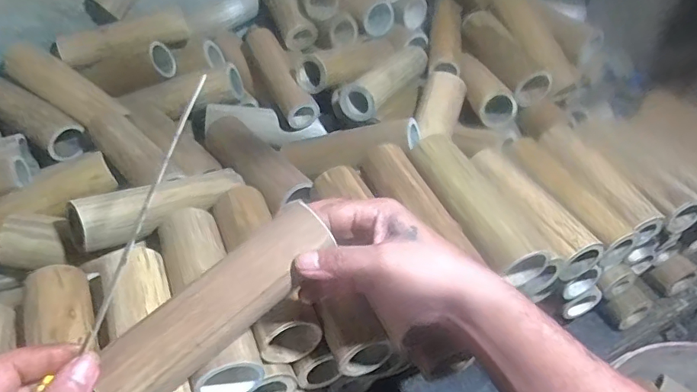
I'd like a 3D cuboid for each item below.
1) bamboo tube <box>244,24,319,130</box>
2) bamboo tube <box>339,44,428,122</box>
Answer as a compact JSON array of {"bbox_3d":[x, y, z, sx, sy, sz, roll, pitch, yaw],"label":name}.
[{"bbox_3d":[-0.099,-0.180,0.712,0.039,0.039,0.181,-19,66,-25],"label":"bamboo tube"},{"bbox_3d":[0.058,-0.165,0.700,0.055,0.045,0.180,26,45,23],"label":"bamboo tube"}]

